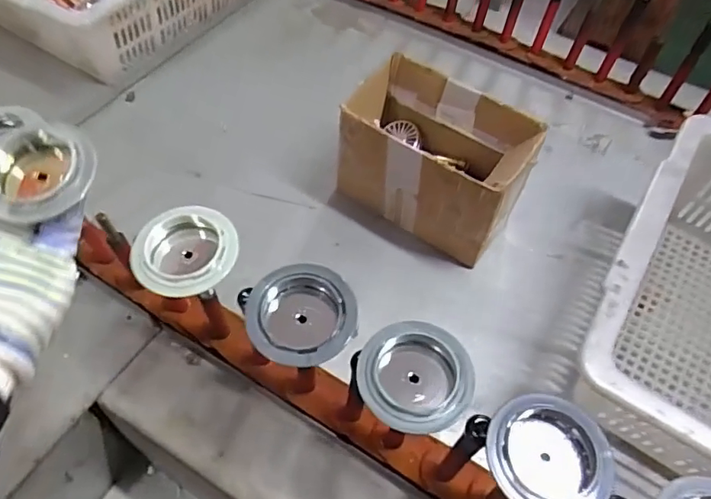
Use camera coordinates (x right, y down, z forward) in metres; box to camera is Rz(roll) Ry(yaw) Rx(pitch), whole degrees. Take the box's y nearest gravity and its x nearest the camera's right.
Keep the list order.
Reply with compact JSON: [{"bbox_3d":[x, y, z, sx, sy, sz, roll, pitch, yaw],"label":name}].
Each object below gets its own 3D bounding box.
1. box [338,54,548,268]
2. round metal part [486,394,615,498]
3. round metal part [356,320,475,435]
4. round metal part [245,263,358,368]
[{"bbox_3d":[0.096,-0.105,0.658,0.209,0.154,0.126,34,58,16],"label":"box"},{"bbox_3d":[0.128,0.140,0.357,0.080,0.027,0.072,27,62,14],"label":"round metal part"},{"bbox_3d":[0.043,0.090,0.379,0.079,0.017,0.075,3,55,-5],"label":"round metal part"},{"bbox_3d":[-0.039,0.050,0.400,0.078,0.020,0.076,3,55,-5],"label":"round metal part"}]

